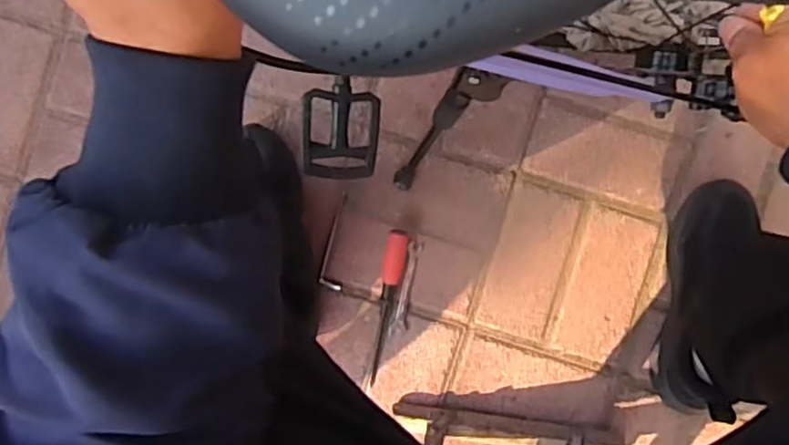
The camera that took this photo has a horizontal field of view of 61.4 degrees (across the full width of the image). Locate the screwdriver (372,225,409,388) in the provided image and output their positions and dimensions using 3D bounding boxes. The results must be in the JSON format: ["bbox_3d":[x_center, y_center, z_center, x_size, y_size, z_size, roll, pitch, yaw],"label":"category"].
[{"bbox_3d":[-0.010,0.109,0.852,0.027,0.021,0.199,9,92,1],"label":"screwdriver"}]

